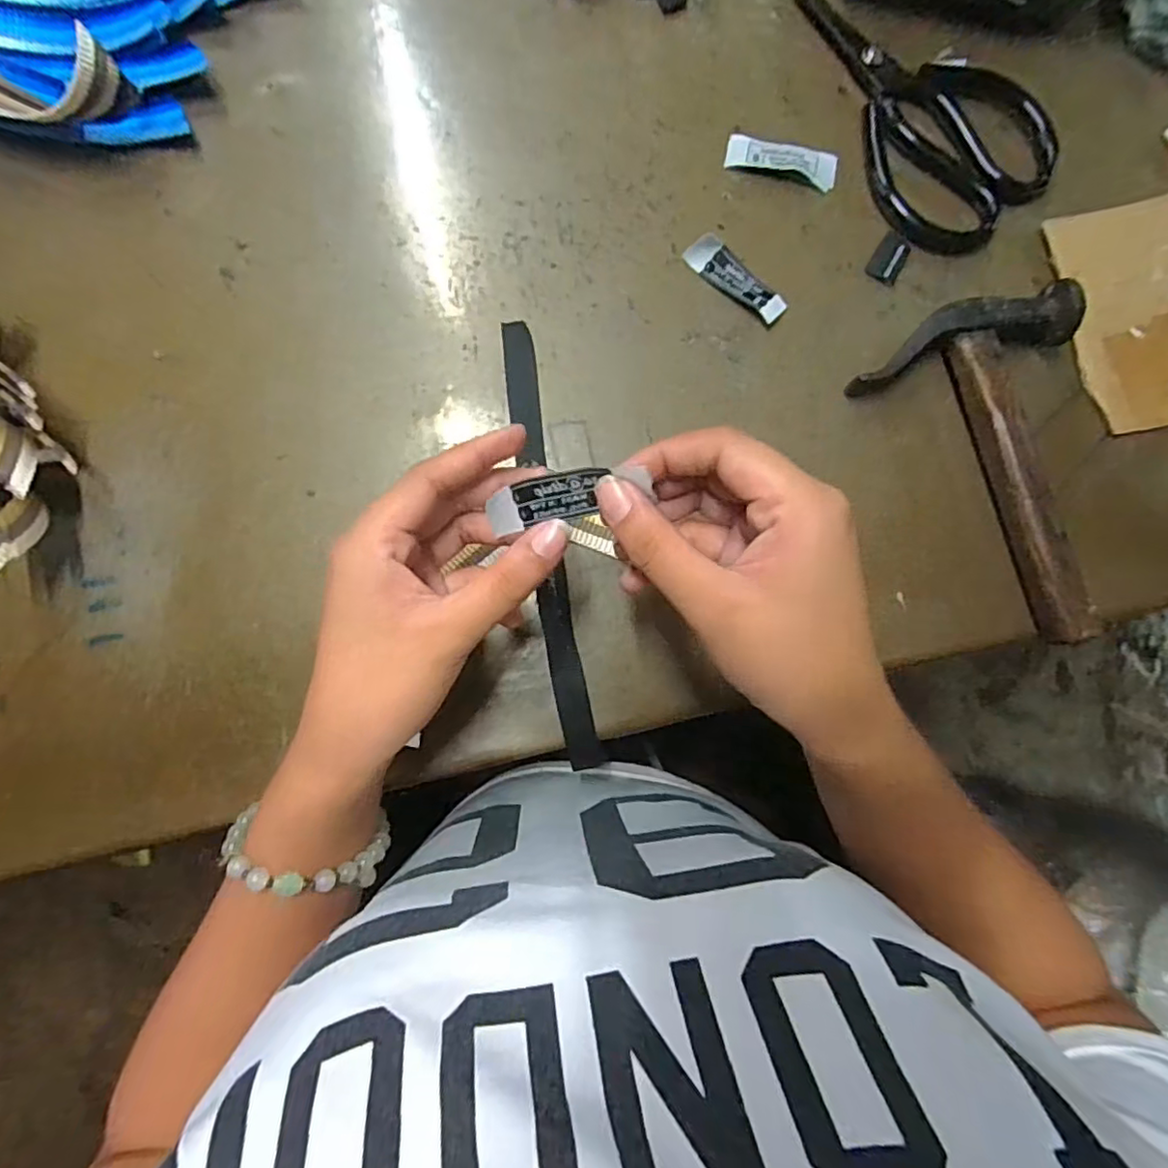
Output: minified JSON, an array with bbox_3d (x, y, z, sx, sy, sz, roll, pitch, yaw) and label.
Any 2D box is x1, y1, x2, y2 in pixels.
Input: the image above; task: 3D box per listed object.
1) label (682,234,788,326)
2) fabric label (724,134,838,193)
[{"bbox_3d":[0.085,-0.169,0.344,0.061,0.010,0.019,39,85,1],"label":"label"},{"bbox_3d":[0.112,-0.240,0.351,0.062,0.006,0.021,13,85,-1],"label":"fabric label"}]

